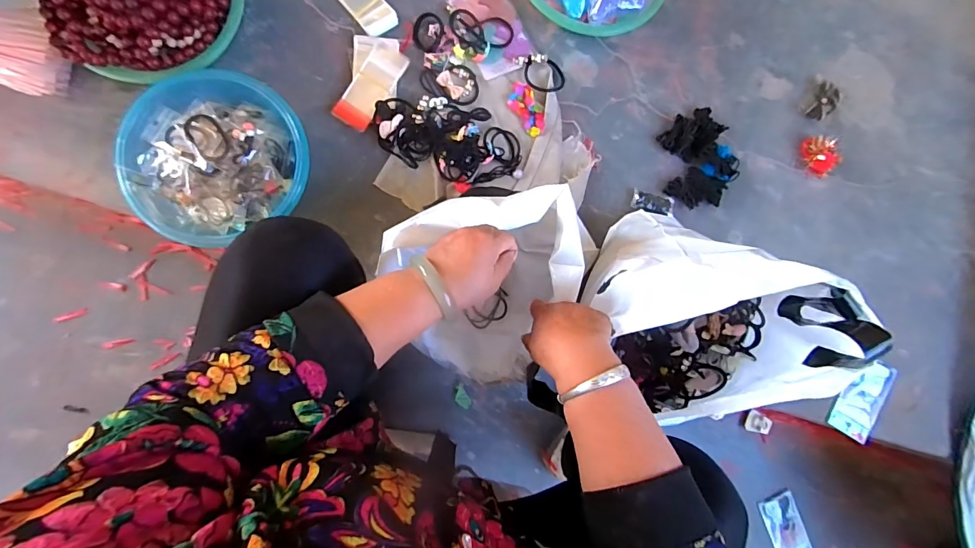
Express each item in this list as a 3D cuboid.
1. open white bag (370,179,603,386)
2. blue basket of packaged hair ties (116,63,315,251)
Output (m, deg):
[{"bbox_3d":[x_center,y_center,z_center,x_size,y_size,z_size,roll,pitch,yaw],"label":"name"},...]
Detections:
[{"bbox_3d":[-0.004,0.026,0.553,0.226,0.167,0.222,-5,86,-7],"label":"open white bag"},{"bbox_3d":[-0.355,-0.160,0.566,0.215,0.079,0.224,1,85,-7],"label":"blue basket of packaged hair ties"}]

